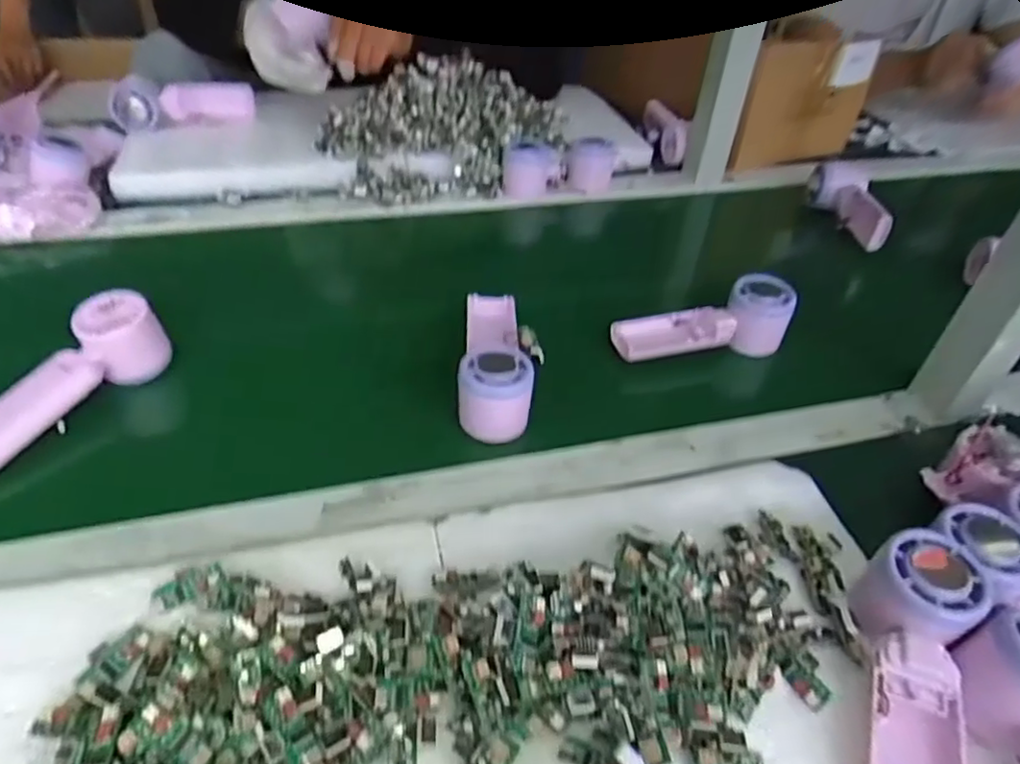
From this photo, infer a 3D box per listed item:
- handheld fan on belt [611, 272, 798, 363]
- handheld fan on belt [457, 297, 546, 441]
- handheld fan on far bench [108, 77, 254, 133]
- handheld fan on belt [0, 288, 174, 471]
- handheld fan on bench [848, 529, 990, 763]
[{"bbox_3d":[0.169,-0.057,0.578,0.151,0.063,0.051,-5,43,-10],"label":"handheld fan on belt"},{"bbox_3d":[-0.007,-0.028,0.539,0.062,0.045,0.164,3,43,-1],"label":"handheld fan on belt"},{"bbox_3d":[-0.419,-0.355,0.838,0.169,0.060,0.044,-12,45,-17],"label":"handheld fan on far bench"},{"bbox_3d":[-0.339,-0.003,0.485,0.050,0.055,0.159,23,46,20],"label":"handheld fan on belt"},{"bbox_3d":[0.218,0.156,0.339,0.055,0.054,0.163,15,44,12],"label":"handheld fan on bench"}]

